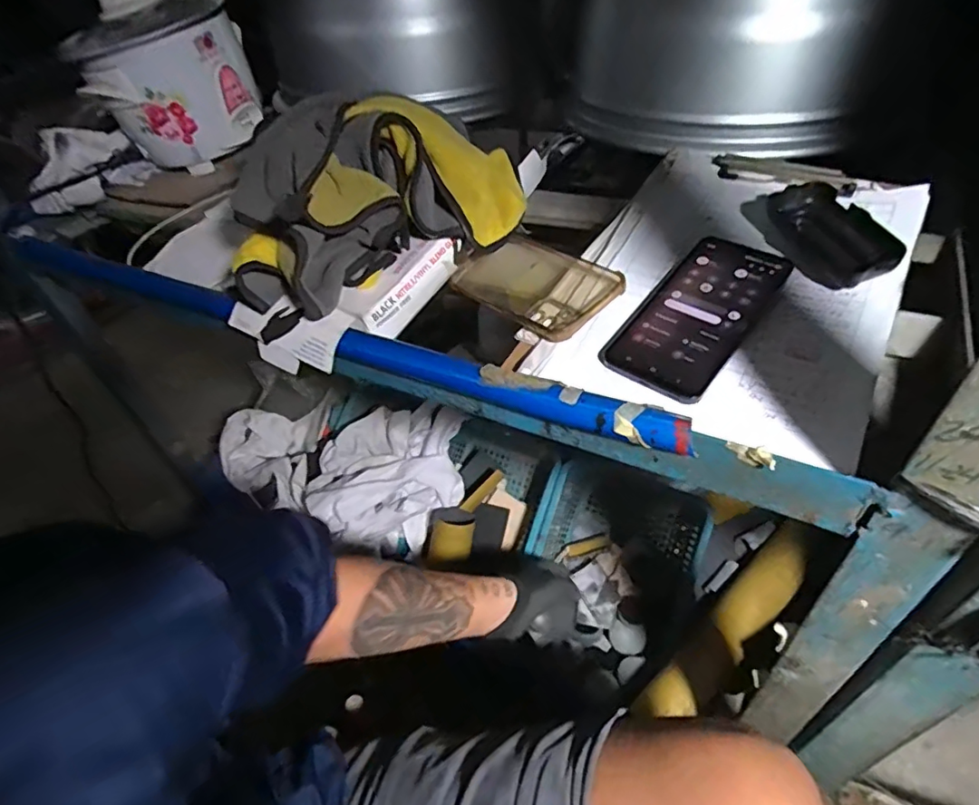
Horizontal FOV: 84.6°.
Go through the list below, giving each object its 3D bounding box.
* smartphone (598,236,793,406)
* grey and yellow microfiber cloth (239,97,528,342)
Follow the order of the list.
[{"bbox_3d":[0.161,-0.071,0.414,0.079,0.009,0.163,32,66,27],"label":"smartphone"},{"bbox_3d":[-0.110,-0.183,0.471,0.247,0.116,0.140,-29,47,-21],"label":"grey and yellow microfiber cloth"}]

